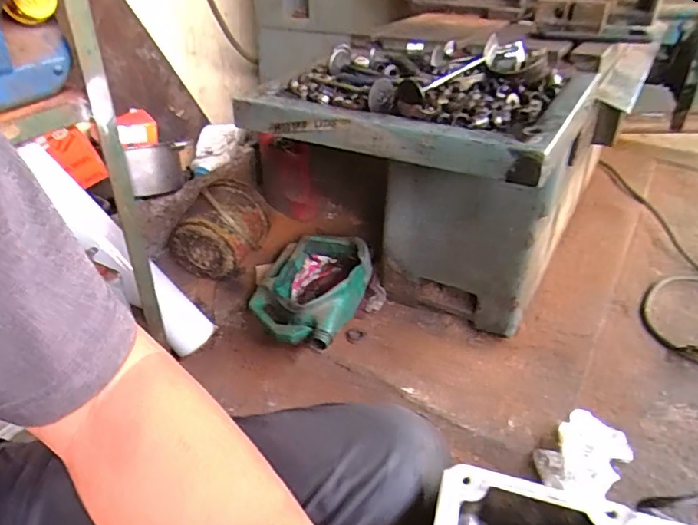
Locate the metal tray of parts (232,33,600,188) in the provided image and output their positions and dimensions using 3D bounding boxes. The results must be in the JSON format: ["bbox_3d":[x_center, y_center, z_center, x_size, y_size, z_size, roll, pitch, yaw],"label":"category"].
[{"bbox_3d":[0.121,-0.246,0.713,0.394,0.082,0.398,15,36,23],"label":"metal tray of parts"}]

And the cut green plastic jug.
[{"bbox_3d":[-0.090,0.061,1.152,0.233,0.124,0.298,12,35,20],"label":"cut green plastic jug"}]

